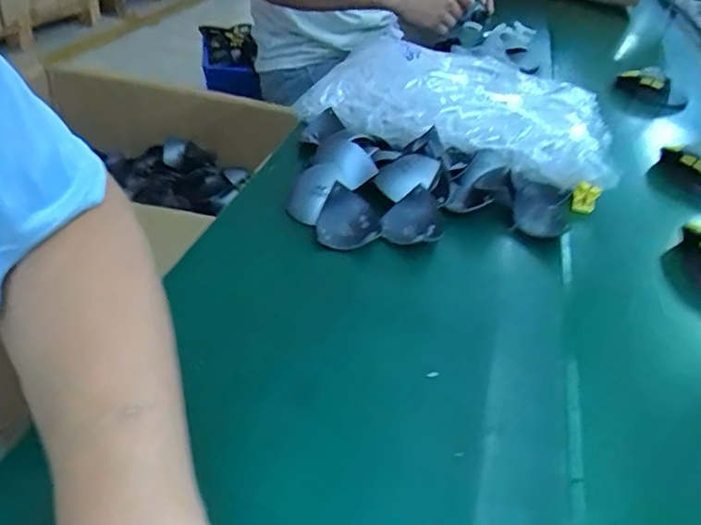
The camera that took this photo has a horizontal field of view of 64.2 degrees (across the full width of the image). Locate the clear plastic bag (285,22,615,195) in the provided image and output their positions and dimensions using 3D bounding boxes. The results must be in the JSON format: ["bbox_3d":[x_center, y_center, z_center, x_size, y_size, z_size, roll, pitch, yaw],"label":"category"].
[{"bbox_3d":[0.138,-0.198,0.680,0.353,0.065,0.250,15,38,8],"label":"clear plastic bag"}]

